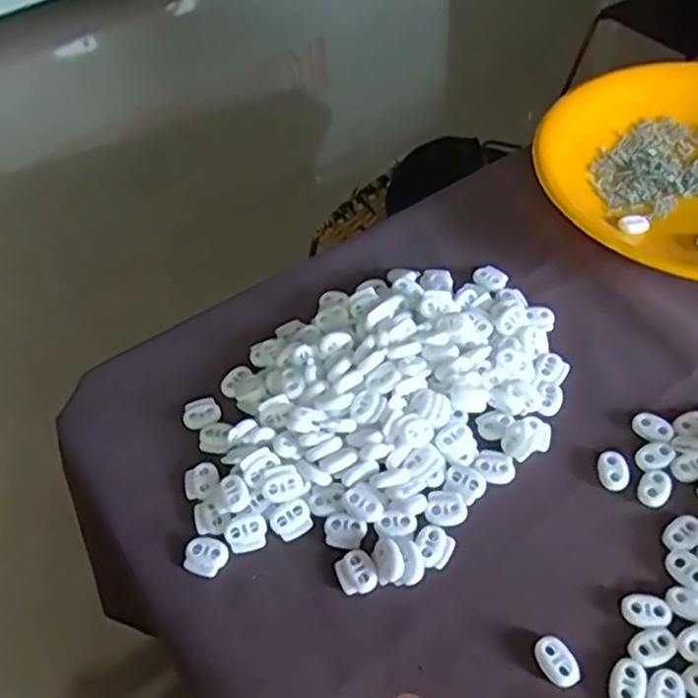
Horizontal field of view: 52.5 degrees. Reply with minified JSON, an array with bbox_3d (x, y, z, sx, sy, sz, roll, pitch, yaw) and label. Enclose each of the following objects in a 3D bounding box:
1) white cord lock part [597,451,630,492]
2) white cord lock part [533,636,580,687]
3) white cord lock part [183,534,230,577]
[{"bbox_3d":[0.145,0.066,0.386,0.016,0.004,0.023,4,52,8],"label":"white cord lock part"},{"bbox_3d":[0.097,0.145,0.329,0.016,0.004,0.022,-26,54,-15],"label":"white cord lock part"},{"bbox_3d":[-0.075,0.108,0.371,0.021,0.005,0.020,12,54,13],"label":"white cord lock part"}]

